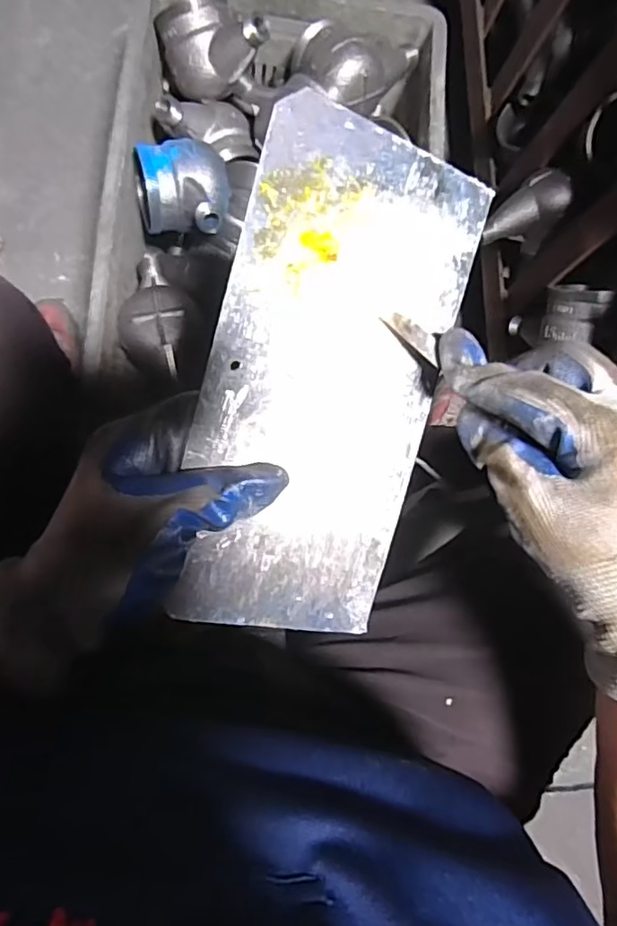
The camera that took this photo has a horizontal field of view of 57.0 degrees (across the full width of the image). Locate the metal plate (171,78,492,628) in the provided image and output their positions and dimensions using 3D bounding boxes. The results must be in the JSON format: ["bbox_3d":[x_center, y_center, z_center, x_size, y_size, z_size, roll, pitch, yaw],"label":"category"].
[{"bbox_3d":[0.009,-0.033,0.272,0.117,0.006,0.234,12,97,-27],"label":"metal plate"}]

